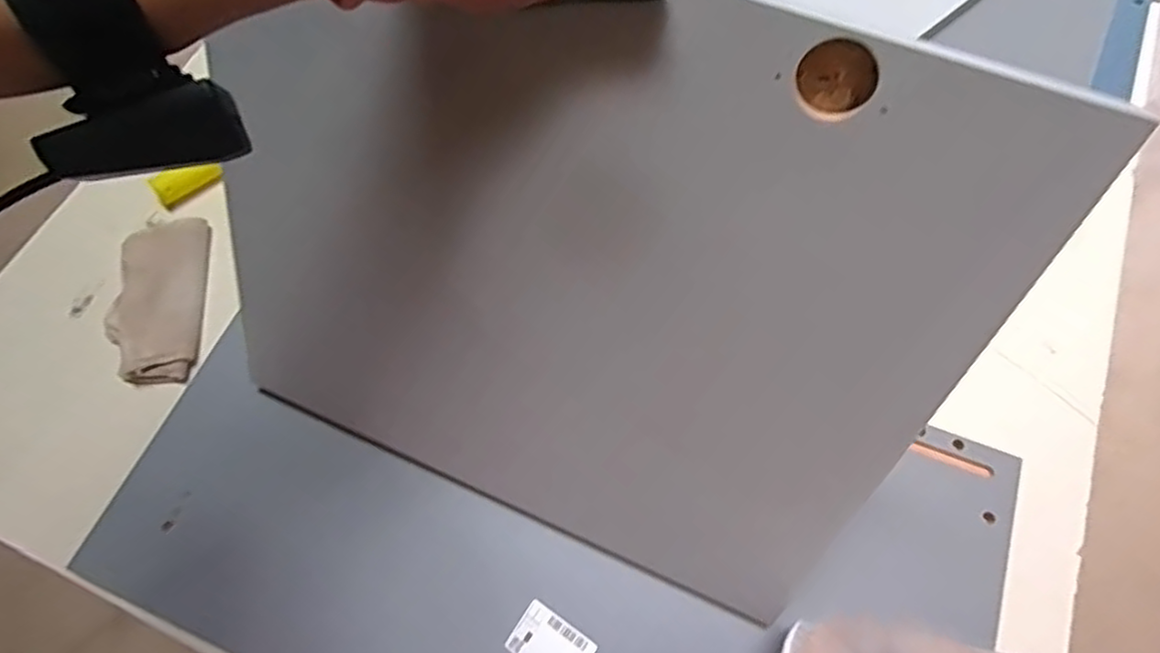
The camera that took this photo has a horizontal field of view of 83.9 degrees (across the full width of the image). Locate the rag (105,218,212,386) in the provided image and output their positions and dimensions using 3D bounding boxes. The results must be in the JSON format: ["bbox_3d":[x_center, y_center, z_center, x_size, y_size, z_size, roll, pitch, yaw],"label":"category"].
[{"bbox_3d":[-0.396,-0.030,0.602,0.083,0.034,0.166,-7,68,-1],"label":"rag"}]

